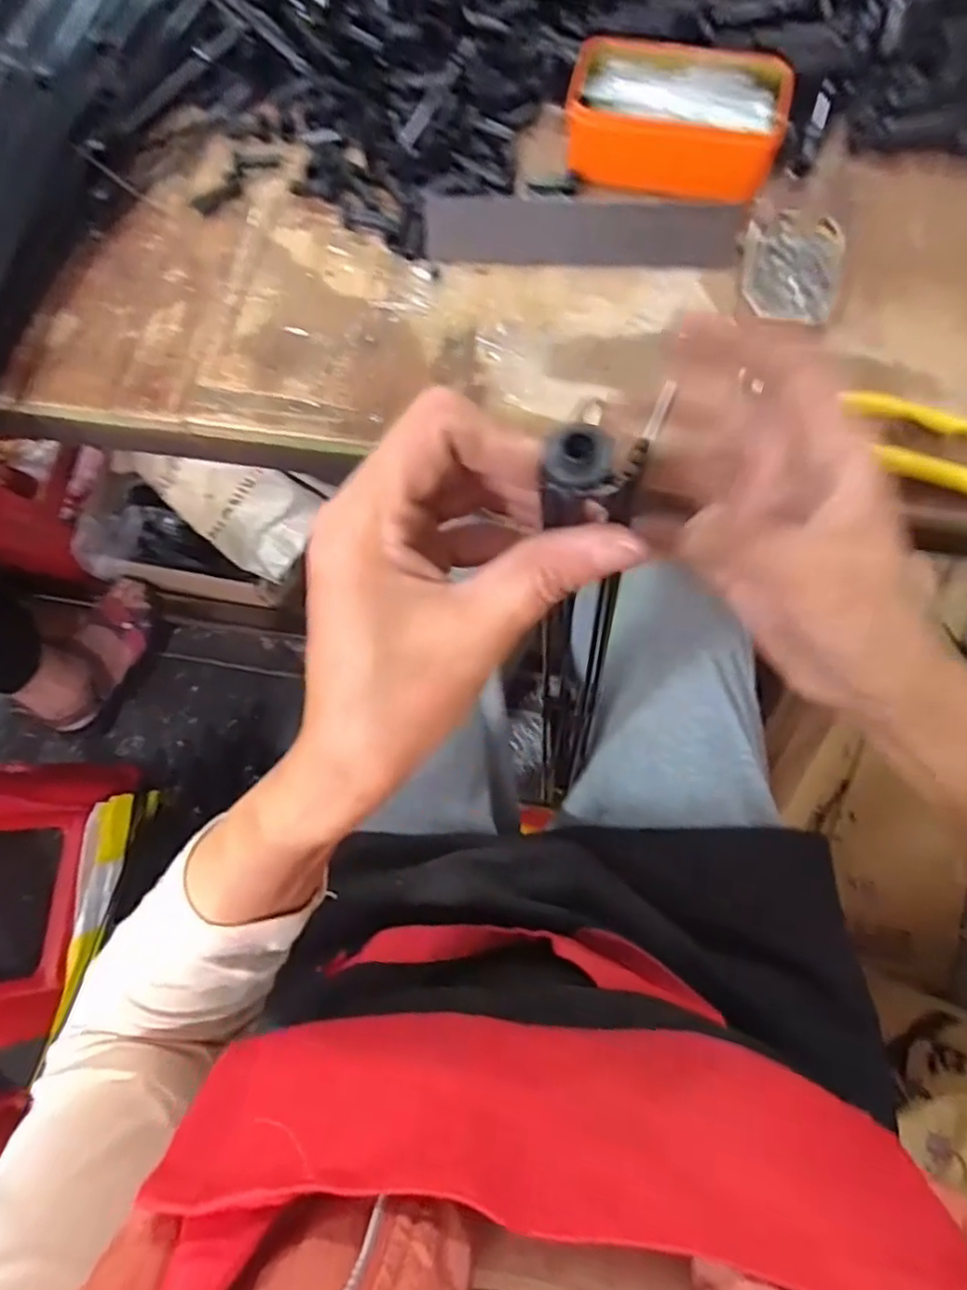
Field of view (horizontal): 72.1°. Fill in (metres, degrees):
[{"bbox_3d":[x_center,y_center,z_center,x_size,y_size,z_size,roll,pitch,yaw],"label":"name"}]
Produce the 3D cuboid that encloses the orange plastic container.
[{"bbox_3d":[0.136,-0.373,0.476,0.147,0.045,0.092,18,75,7],"label":"orange plastic container"}]

